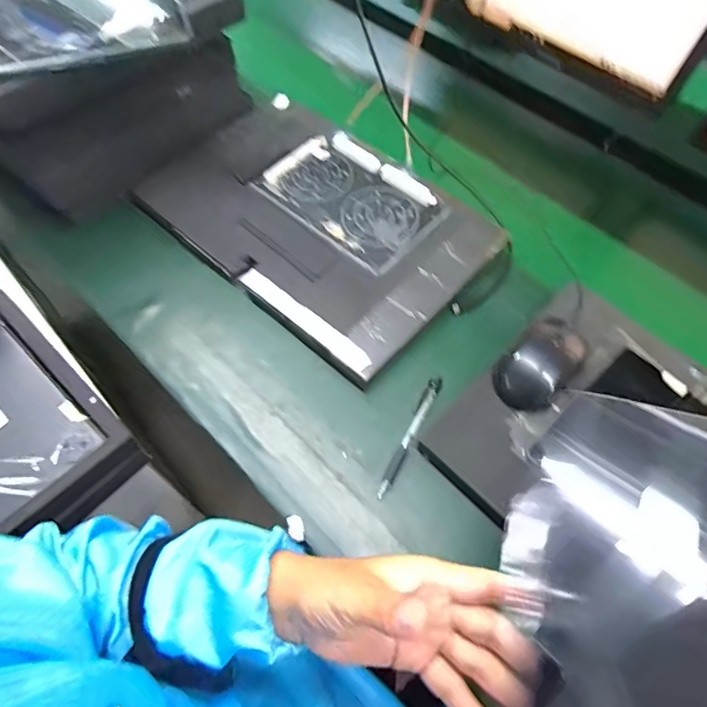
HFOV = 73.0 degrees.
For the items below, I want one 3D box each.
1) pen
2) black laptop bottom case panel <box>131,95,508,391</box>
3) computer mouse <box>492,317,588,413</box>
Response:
[{"bbox_3d":[0.057,0.079,0.469,0.014,0.011,0.135,26,68,11],"label":"pen"},{"bbox_3d":[-0.044,-0.164,0.568,0.382,0.014,0.257,39,71,16],"label":"black laptop bottom case panel"},{"bbox_3d":[0.185,0.011,0.471,0.099,0.031,0.061,-39,69,-21],"label":"computer mouse"}]

